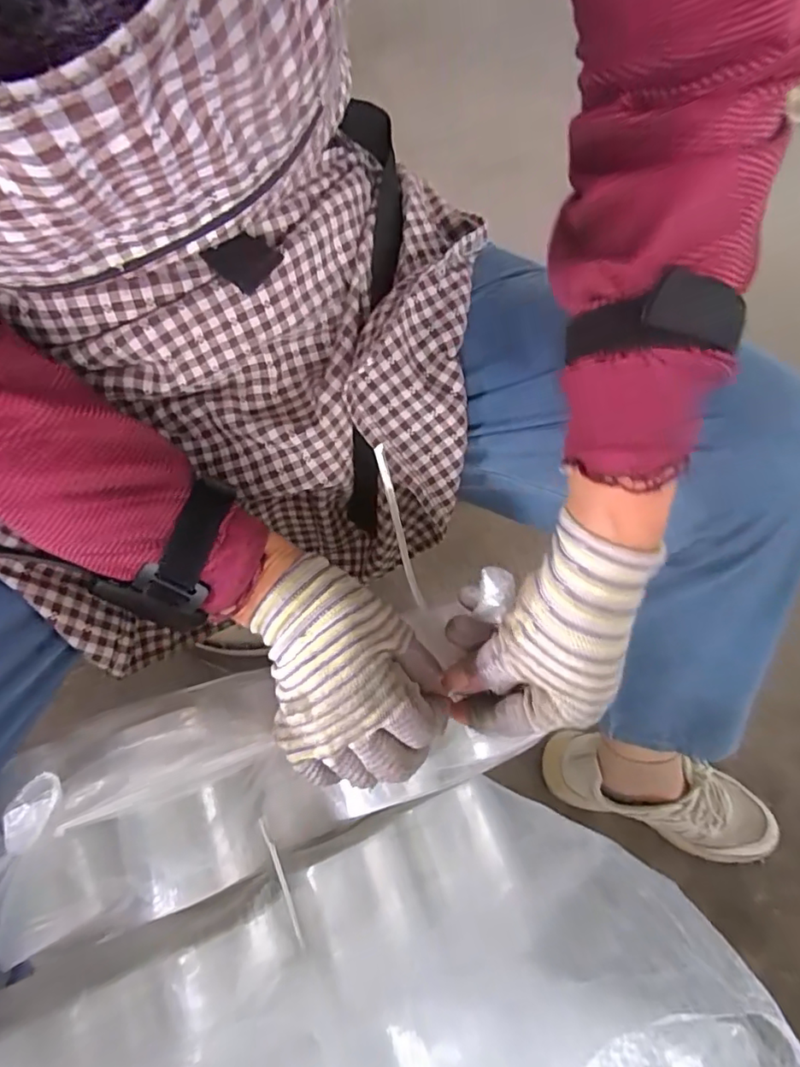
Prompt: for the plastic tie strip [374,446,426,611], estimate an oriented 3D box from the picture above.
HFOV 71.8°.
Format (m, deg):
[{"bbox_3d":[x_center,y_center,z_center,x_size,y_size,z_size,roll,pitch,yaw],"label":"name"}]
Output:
[{"bbox_3d":[-0.001,-0.004,0.368,0.007,0.010,0.110,-16,97,-10],"label":"plastic tie strip"}]

